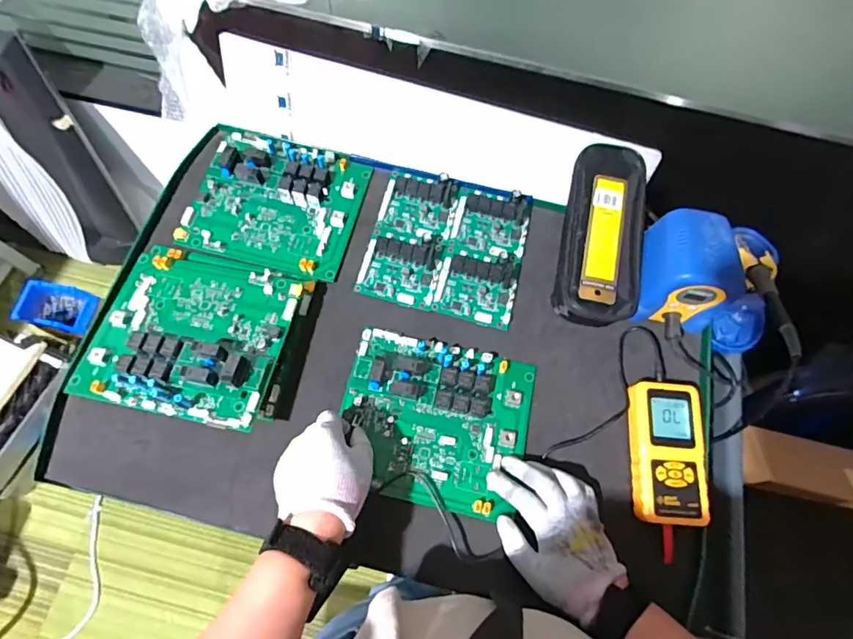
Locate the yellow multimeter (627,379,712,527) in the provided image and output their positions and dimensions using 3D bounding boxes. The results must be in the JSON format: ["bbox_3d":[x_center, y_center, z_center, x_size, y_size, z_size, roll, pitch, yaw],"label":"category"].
[{"bbox_3d":[0.258,0.137,0.509,0.073,0.027,0.145,4,69,0],"label":"yellow multimeter"}]

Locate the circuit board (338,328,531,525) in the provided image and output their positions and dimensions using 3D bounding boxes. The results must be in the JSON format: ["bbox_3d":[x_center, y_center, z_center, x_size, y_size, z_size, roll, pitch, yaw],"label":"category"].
[{"bbox_3d":[0.011,0.106,0.511,0.196,0.027,0.173,11,69,2],"label":"circuit board"}]

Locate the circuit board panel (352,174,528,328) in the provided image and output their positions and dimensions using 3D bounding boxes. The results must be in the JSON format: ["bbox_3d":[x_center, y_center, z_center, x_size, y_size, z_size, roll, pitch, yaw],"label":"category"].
[{"bbox_3d":[0.026,-0.094,0.594,0.187,0.021,0.176,13,69,3],"label":"circuit board panel"}]

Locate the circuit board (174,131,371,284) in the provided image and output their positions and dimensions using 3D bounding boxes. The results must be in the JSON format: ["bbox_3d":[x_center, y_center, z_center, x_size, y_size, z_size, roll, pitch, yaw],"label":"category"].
[{"bbox_3d":[-0.189,-0.149,0.601,0.201,0.023,0.177,14,69,3],"label":"circuit board"}]

